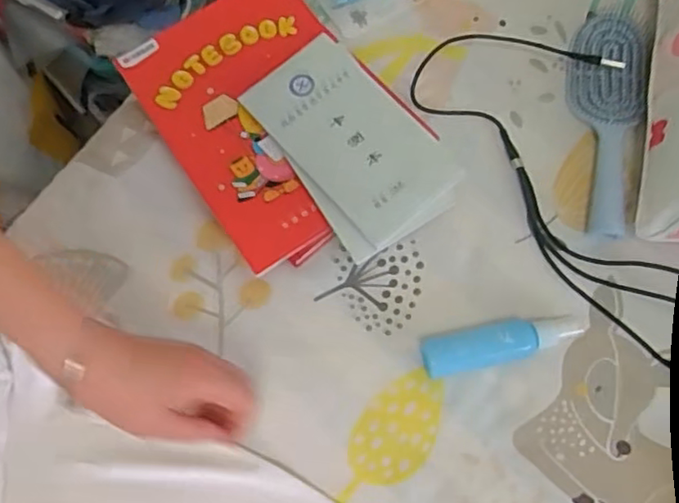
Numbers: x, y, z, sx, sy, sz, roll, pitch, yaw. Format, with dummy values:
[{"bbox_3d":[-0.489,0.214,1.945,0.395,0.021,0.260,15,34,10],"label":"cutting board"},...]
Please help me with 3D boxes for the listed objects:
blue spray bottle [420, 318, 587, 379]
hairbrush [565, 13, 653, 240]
[{"bbox_3d":[0.131,0.073,0.500,0.132,0.024,0.032,-11,71,-1],"label":"blue spray bottle"},{"bbox_3d":[0.235,-0.120,0.566,0.066,0.028,0.220,14,73,7],"label":"hairbrush"}]

